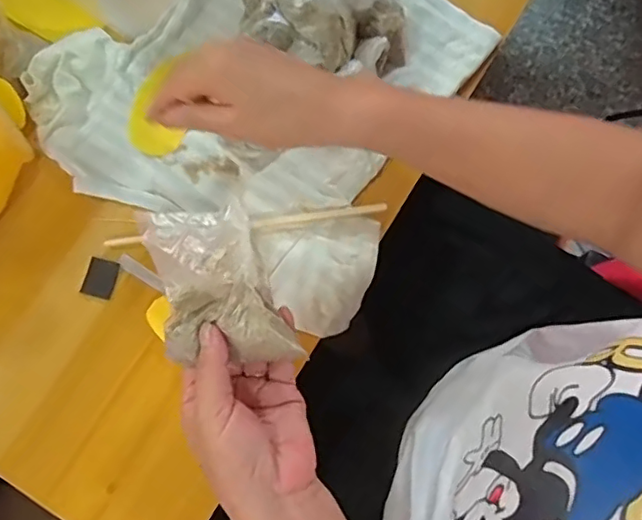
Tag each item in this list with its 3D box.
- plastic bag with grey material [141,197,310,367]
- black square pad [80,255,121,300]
[{"bbox_3d":[-0.064,0.016,0.361,0.079,0.036,0.100,-14,78,-3],"label":"plastic bag with grey material"},{"bbox_3d":[-0.177,0.014,0.462,0.024,0.004,0.030,16,78,3],"label":"black square pad"}]

